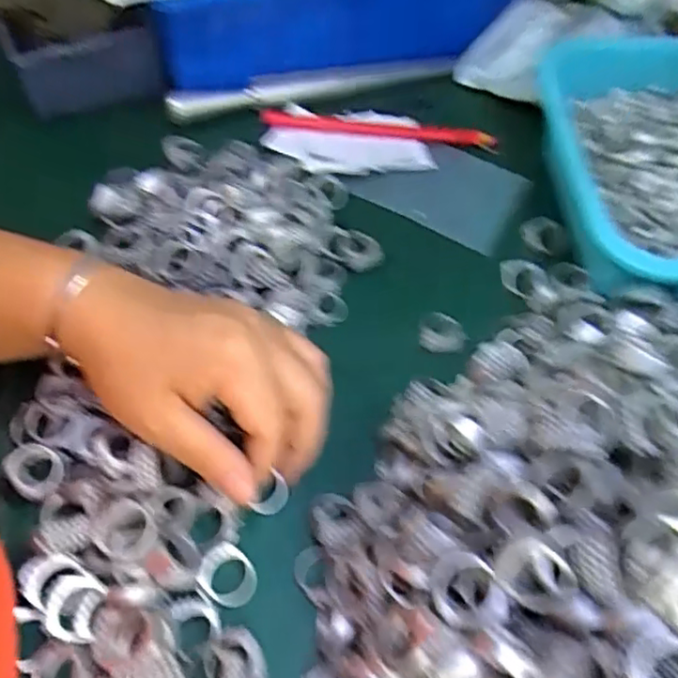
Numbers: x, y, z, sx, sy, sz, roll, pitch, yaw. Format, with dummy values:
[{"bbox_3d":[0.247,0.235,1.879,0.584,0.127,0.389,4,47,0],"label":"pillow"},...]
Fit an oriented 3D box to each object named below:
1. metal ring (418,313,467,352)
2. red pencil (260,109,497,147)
[{"bbox_3d":[0.059,-0.003,0.367,0.025,0.011,0.022,20,57,9],"label":"metal ring"},{"bbox_3d":[0.028,-0.149,0.459,0.164,0.014,0.015,3,56,-2],"label":"red pencil"}]

